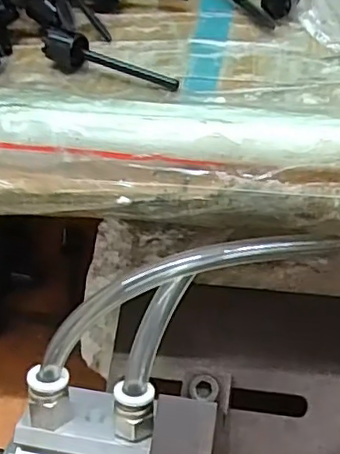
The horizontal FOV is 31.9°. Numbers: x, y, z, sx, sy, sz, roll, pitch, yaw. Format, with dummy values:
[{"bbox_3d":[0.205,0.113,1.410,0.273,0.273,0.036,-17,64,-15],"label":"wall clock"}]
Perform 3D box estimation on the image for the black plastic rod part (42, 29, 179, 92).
[{"bbox_3d":[-0.024,-0.072,0.252,0.062,0.013,0.013,16,54,19],"label":"black plastic rod part"}]

